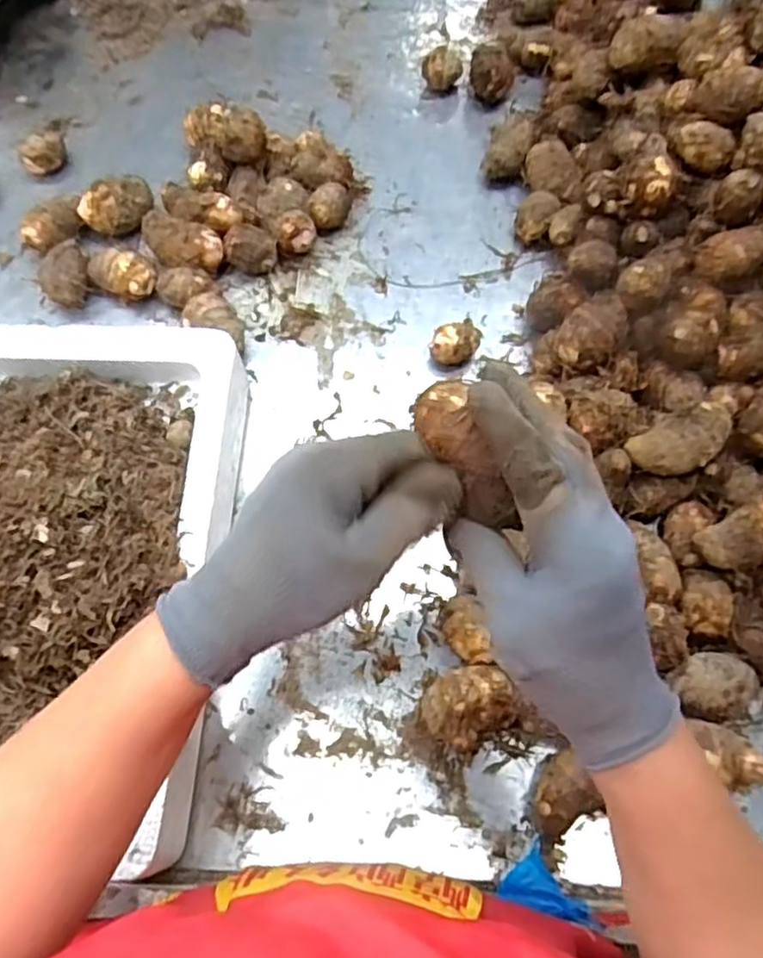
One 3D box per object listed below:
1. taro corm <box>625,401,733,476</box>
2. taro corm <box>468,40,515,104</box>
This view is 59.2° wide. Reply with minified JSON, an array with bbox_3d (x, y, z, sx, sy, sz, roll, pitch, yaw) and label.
[{"bbox_3d":[0.225,-0.025,0.505,0.077,0.039,0.042,-30,69,-11],"label":"taro corm"},{"bbox_3d":[0.115,-0.425,0.702,0.044,0.041,0.050,2,67,2],"label":"taro corm"}]

